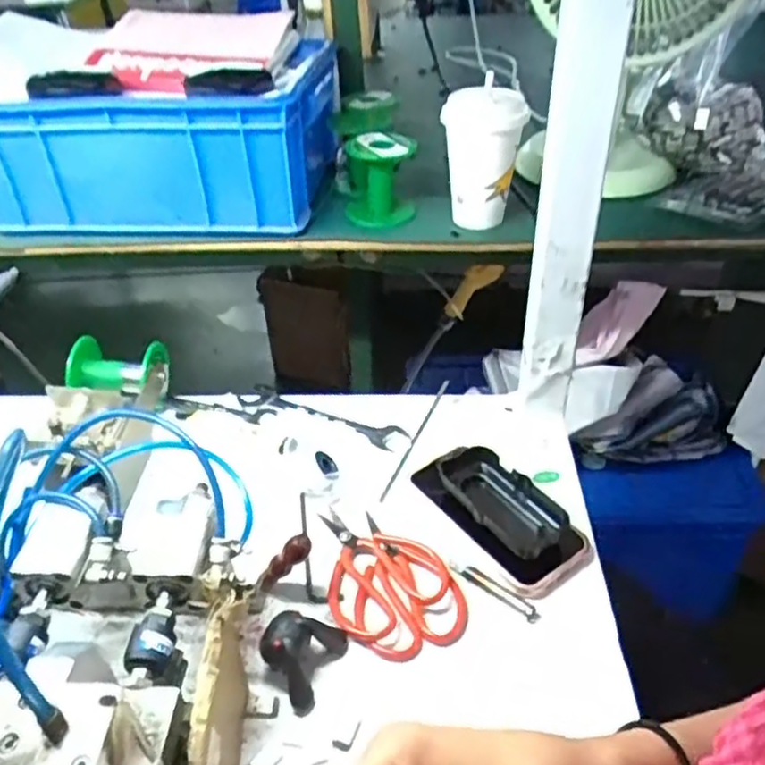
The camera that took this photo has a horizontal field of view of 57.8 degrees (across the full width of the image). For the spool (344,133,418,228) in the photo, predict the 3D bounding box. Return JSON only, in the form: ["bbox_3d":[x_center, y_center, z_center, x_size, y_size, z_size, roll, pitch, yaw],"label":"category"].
[{"bbox_3d":[-0.002,-0.202,0.682,0.066,0.075,0.082,-3,38,-2],"label":"spool"}]

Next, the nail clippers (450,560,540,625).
[{"bbox_3d":[0.083,0.155,0.516,0.075,0.012,0.010,26,46,30],"label":"nail clippers"}]

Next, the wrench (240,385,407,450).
[{"bbox_3d":[-0.061,0.029,0.671,0.172,0.012,0.033,16,42,21],"label":"wrench"}]

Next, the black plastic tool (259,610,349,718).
[{"bbox_3d":[-0.055,0.179,0.463,0.040,0.047,0.060,16,42,21],"label":"black plastic tool"}]

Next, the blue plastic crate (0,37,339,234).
[{"bbox_3d":[-0.220,-0.251,0.707,0.317,0.120,0.202,4,39,7],"label":"blue plastic crate"}]

